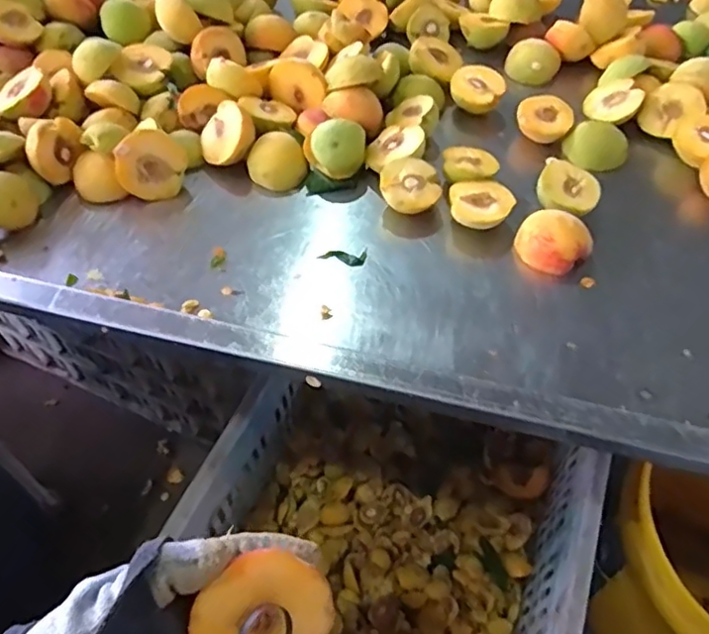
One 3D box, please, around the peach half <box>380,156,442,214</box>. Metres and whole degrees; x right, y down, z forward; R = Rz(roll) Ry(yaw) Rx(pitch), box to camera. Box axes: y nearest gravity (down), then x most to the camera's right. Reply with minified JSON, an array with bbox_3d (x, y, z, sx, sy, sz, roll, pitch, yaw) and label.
[{"bbox_3d":[0.057,-0.130,0.616,0.058,0.037,0.062,3,53,2],"label":"peach half"}]

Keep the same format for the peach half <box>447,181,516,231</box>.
[{"bbox_3d":[0.125,-0.108,0.606,0.061,0.034,0.059,-4,53,-4],"label":"peach half"}]

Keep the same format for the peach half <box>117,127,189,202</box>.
[{"bbox_3d":[-0.208,-0.155,0.618,0.068,0.066,0.026,-20,56,-15],"label":"peach half"}]

